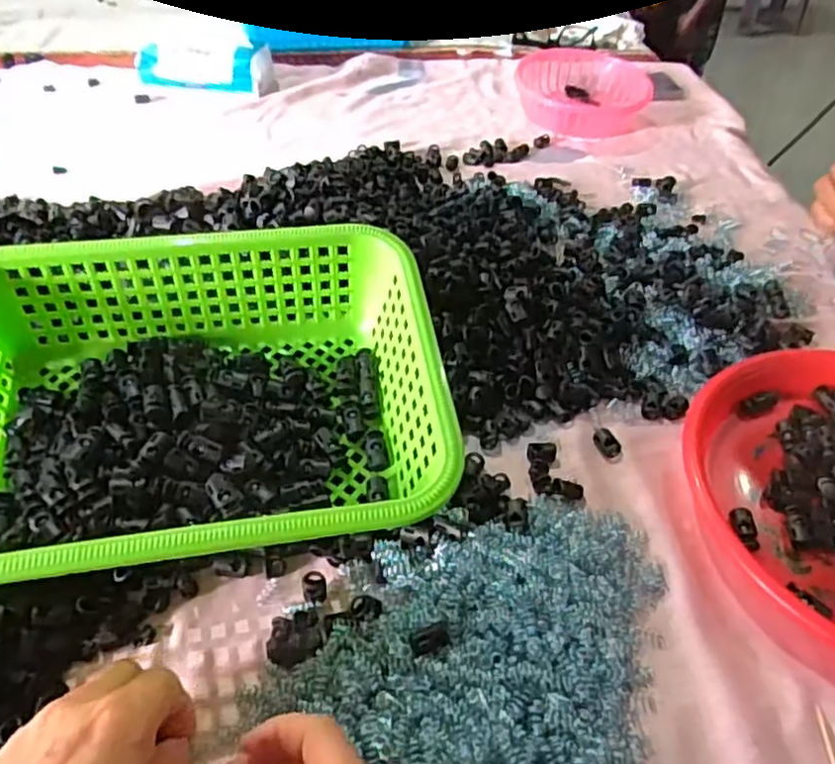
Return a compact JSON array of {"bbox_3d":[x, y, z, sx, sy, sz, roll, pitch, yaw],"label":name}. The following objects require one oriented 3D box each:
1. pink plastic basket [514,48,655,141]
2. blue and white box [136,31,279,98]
[{"bbox_3d":[0.219,-0.389,0.879,0.168,0.047,0.189,13,46,10],"label":"pink plastic basket"},{"bbox_3d":[-0.283,-0.426,0.889,0.171,0.060,0.079,7,46,4],"label":"blue and white box"}]

